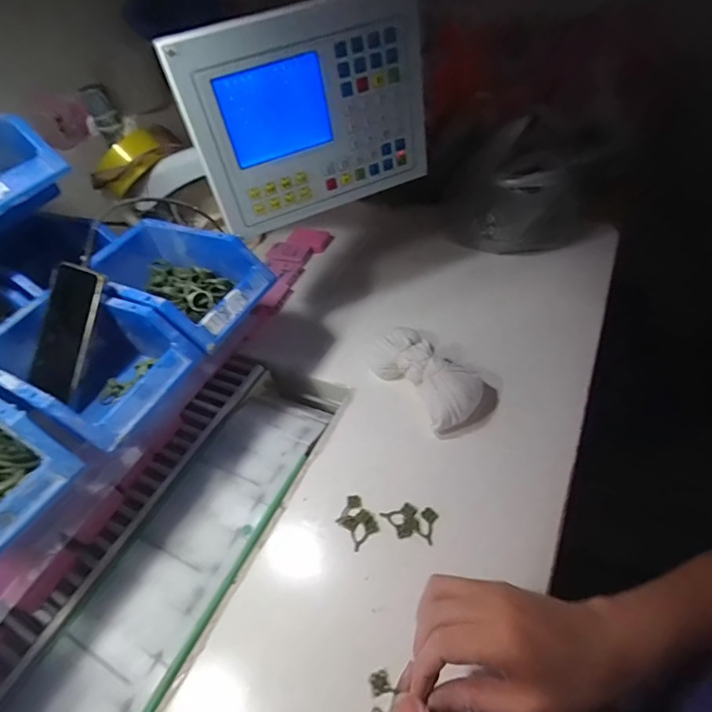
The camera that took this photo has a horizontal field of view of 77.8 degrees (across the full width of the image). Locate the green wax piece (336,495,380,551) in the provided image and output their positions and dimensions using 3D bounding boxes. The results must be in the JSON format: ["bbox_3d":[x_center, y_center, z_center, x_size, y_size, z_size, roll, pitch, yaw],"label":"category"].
[{"bbox_3d":[-0.001,0.161,0.436,0.032,0.004,0.046,-34,50,-19],"label":"green wax piece"}]

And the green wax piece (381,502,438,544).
[{"bbox_3d":[0.051,0.160,0.430,0.051,0.007,0.032,6,49,17],"label":"green wax piece"}]

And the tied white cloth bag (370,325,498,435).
[{"bbox_3d":[0.088,0.020,0.529,0.092,0.055,0.156,-32,49,-17],"label":"tied white cloth bag"}]

